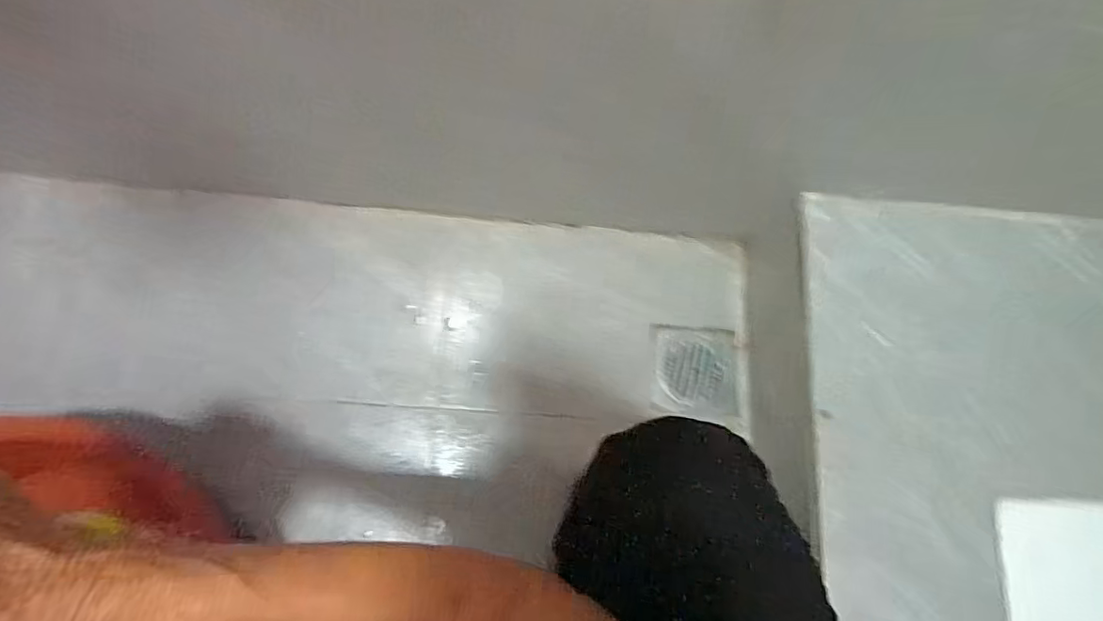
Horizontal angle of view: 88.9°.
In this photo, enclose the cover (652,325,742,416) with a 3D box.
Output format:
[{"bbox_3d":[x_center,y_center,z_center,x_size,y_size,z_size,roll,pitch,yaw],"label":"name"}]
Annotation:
[{"bbox_3d":[0.173,0.071,0.670,0.104,0.013,0.101,5,77,-6],"label":"cover"}]

